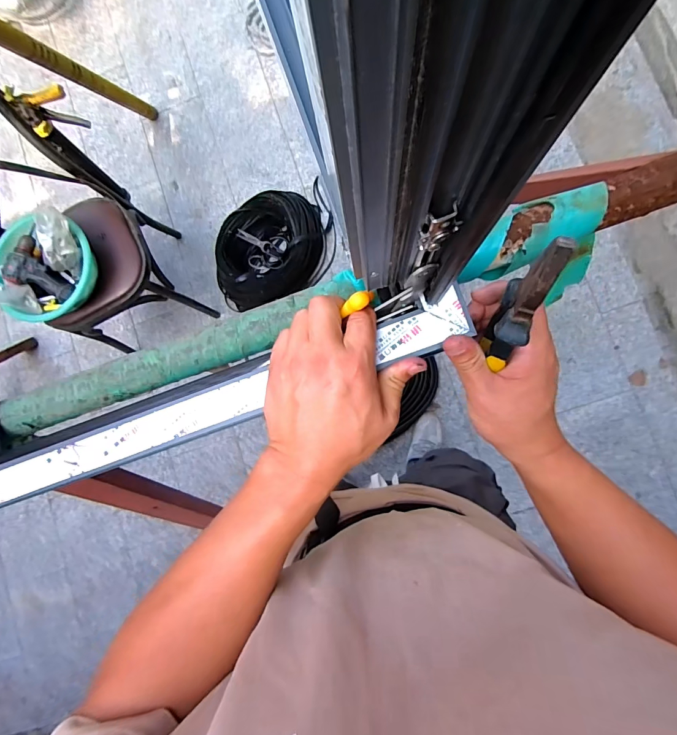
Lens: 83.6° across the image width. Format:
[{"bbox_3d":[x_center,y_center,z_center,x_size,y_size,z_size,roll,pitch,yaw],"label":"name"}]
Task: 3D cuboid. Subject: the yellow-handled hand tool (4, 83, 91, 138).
[{"bbox_3d":[-0.750,-0.668,0.985,0.131,0.140,0.071,-10,82,-1],"label":"yellow-handled hand tool"}]

